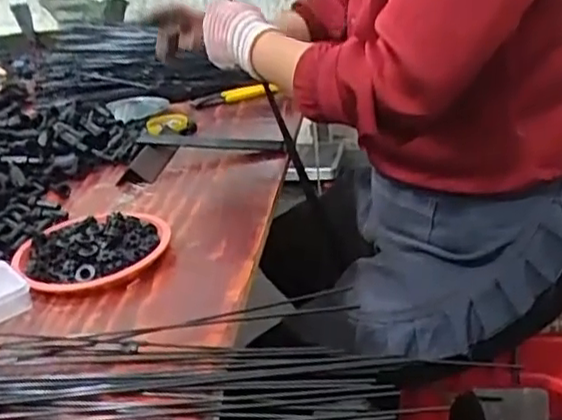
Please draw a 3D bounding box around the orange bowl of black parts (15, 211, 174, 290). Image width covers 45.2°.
[{"bbox_3d":[-0.197,0.040,0.695,0.149,0.026,0.141,-6,24,3],"label":"orange bowl of black parts"}]

